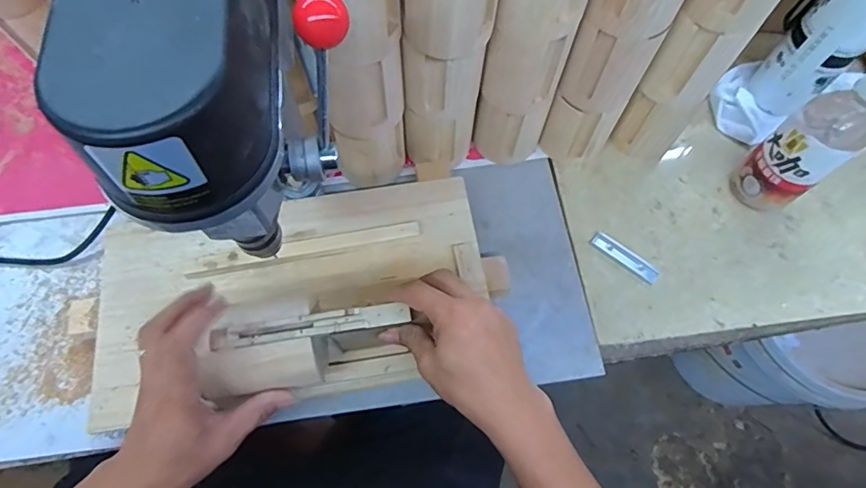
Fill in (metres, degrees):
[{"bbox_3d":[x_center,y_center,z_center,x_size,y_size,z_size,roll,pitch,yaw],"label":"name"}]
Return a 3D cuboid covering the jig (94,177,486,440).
[{"bbox_3d":[-0.140,0.039,0.470,0.408,0.107,0.197,-8,69,-4],"label":"jig"}]

